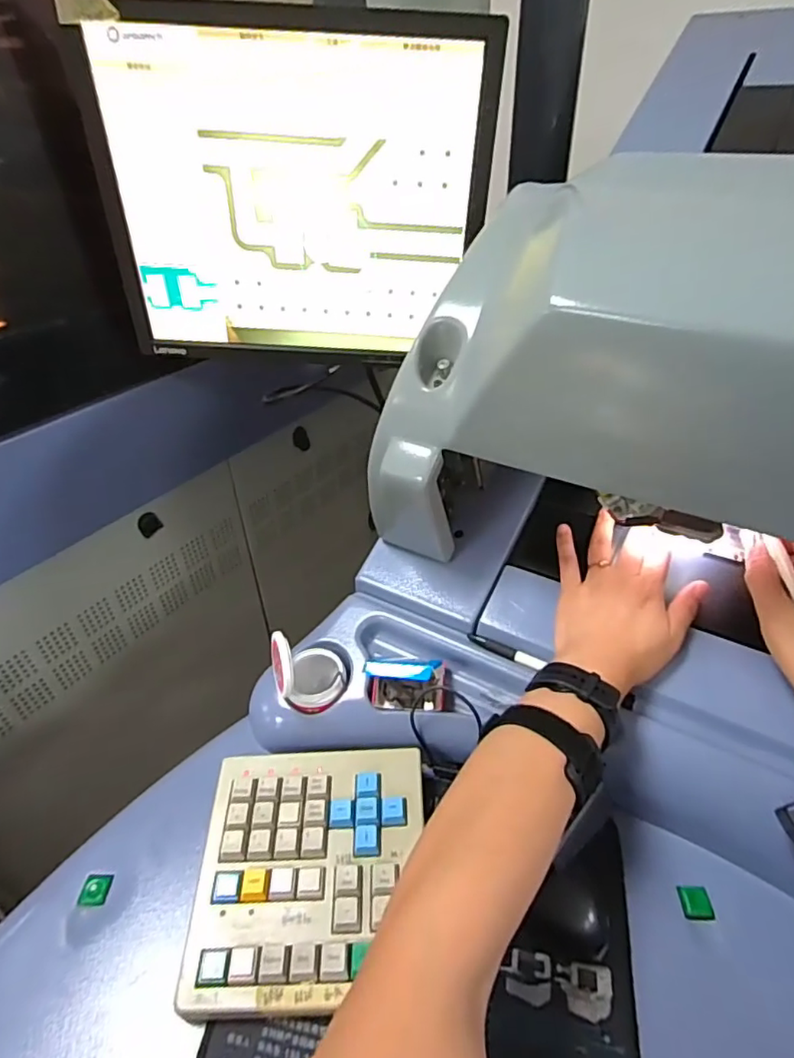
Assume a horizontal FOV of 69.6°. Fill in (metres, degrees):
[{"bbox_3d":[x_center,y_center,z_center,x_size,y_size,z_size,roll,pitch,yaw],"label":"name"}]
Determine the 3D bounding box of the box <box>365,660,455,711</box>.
[{"bbox_3d":[0.010,0.128,0.473,0.072,0.035,0.039,1,38,4],"label":"box"}]

